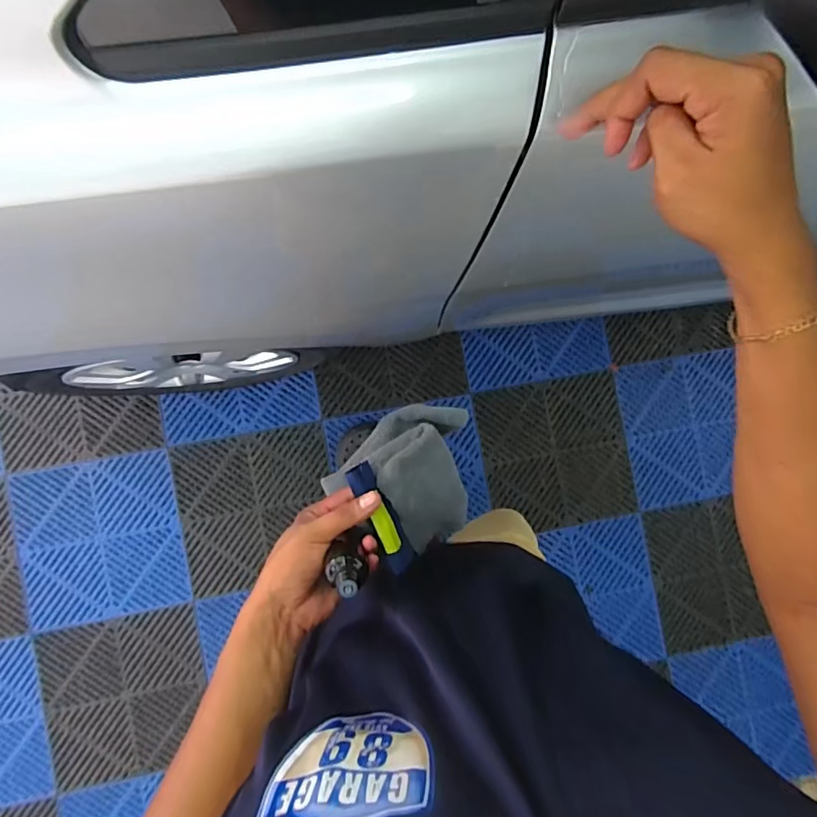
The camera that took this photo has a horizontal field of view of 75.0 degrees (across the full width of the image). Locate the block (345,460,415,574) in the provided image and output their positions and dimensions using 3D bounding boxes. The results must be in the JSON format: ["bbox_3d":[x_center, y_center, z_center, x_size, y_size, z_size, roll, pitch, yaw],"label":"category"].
[{"bbox_3d":[-0.024,0.097,0.479,0.024,0.026,0.102,-25,93,-3],"label":"block"}]

